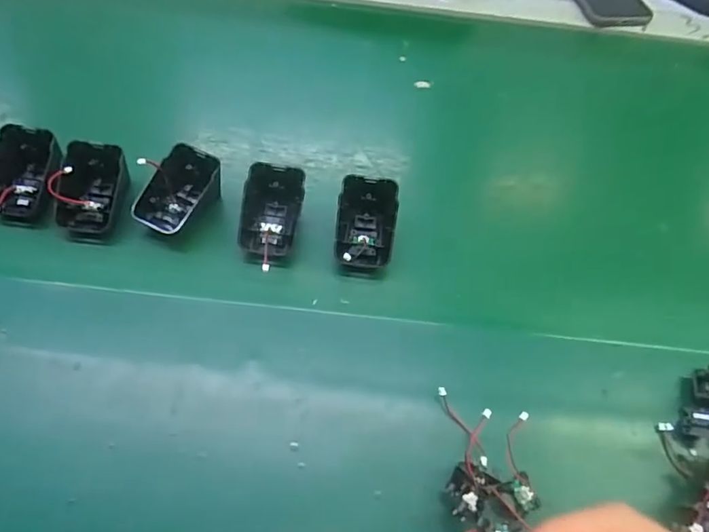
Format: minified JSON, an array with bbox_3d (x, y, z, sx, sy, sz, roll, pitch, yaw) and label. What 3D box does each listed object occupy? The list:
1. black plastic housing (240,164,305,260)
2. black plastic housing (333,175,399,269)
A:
[{"bbox_3d":[-0.063,-0.040,0.400,0.047,0.042,0.064,5,63,0],"label":"black plastic housing"},{"bbox_3d":[0.008,-0.032,0.402,0.044,0.026,0.069,4,84,-3],"label":"black plastic housing"}]

